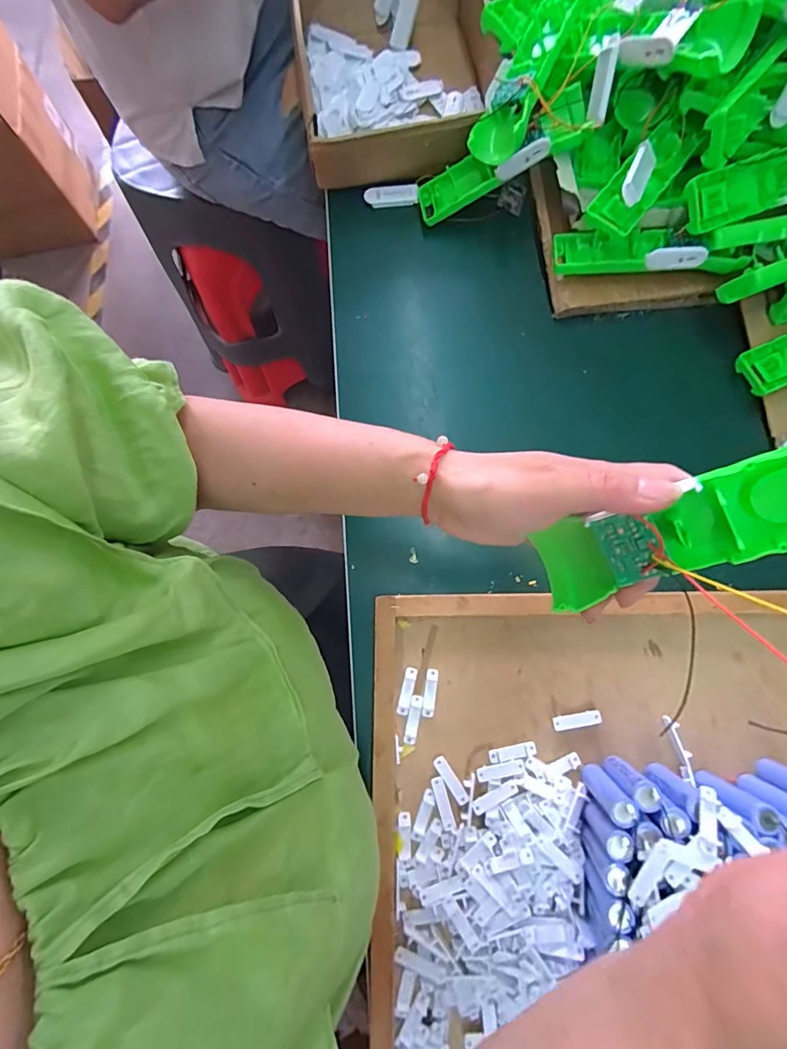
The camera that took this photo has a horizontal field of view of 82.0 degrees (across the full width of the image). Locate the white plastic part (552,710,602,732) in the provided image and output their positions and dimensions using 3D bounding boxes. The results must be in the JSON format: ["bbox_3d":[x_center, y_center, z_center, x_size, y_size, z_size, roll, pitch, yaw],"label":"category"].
[{"bbox_3d":[0.146,0.155,0.359,0.038,0.009,0.011,-12,76,-1],"label":"white plastic part"}]

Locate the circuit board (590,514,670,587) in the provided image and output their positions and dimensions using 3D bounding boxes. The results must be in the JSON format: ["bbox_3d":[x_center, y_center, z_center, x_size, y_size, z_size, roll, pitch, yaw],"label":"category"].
[{"bbox_3d":[0.115,0.012,0.220,0.027,0.005,0.034,-23,94,37],"label":"circuit board"}]

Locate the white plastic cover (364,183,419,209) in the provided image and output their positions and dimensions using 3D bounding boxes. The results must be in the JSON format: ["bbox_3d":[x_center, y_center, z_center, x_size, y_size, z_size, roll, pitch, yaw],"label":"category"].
[{"bbox_3d":[-0.002,-0.353,0.488,0.057,0.011,0.022,-3,76,1],"label":"white plastic cover"}]

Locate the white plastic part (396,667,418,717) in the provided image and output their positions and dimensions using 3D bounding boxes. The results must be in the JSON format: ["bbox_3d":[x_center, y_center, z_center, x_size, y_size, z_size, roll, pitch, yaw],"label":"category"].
[{"bbox_3d":[0.011,0.137,0.372,0.011,0.004,0.038,13,77,5],"label":"white plastic part"}]

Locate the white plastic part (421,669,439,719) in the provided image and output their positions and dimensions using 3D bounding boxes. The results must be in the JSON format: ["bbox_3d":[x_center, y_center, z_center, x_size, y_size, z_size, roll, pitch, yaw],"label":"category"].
[{"bbox_3d":[0.030,0.138,0.371,0.011,0.005,0.038,6,76,3],"label":"white plastic part"}]

